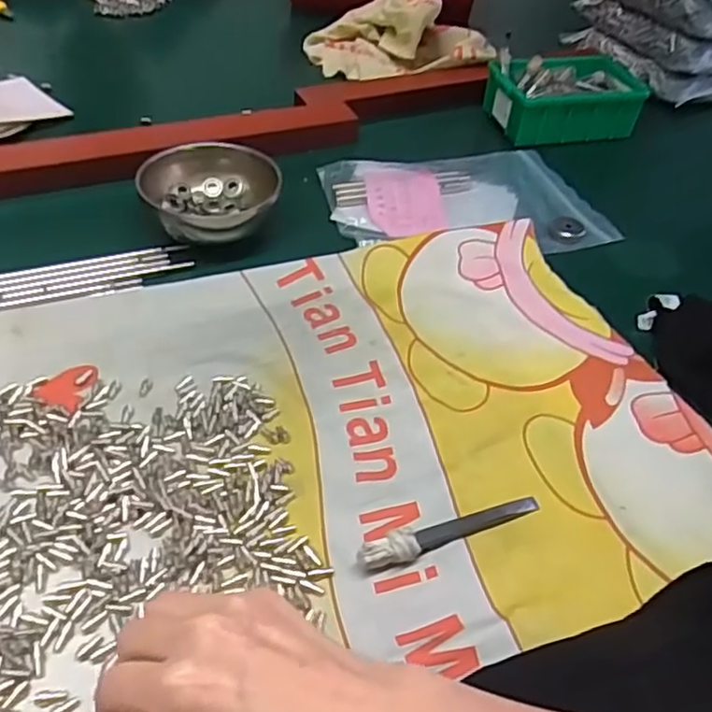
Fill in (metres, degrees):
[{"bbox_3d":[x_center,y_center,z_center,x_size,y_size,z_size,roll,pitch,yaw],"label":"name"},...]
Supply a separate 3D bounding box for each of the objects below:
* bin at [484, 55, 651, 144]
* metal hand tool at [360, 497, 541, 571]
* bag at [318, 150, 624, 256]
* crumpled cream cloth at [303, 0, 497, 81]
[{"bbox_3d":[0.218,-0.266,0.712,0.140,0.061,0.096,-7,47,-13],"label":"bin"},{"bbox_3d":[0.051,0.092,0.360,0.106,0.016,0.015,-15,49,-21],"label":"metal hand tool"},{"bbox_3d":[0.096,-0.142,0.608,0.234,0.014,0.153,-6,47,-13],"label":"bag"},{"bbox_3d":[0.050,-0.385,0.801,0.207,0.072,0.127,12,45,5],"label":"crumpled cream cloth"}]

